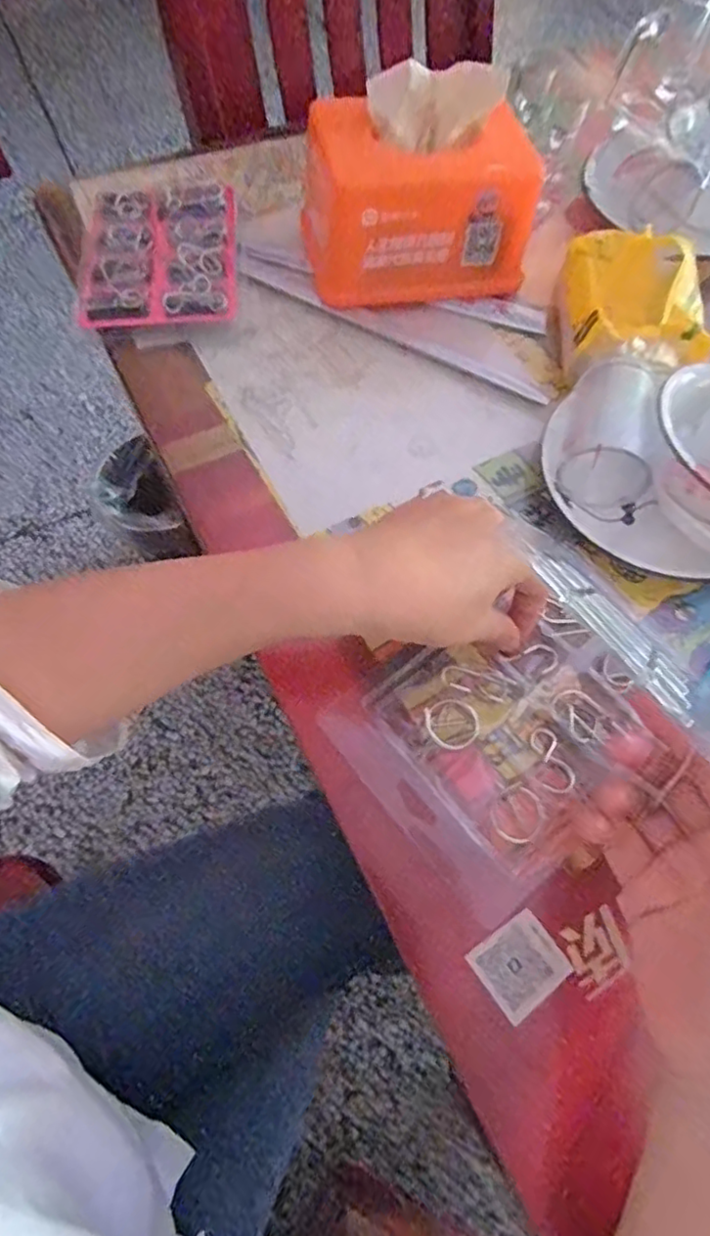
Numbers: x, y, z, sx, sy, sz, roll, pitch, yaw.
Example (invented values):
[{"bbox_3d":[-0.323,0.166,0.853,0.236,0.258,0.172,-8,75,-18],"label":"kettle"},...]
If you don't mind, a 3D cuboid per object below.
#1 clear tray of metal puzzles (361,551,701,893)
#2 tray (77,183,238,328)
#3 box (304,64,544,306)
[{"bbox_3d":[0.104,0.046,0.341,0.157,0.024,0.123,-38,72,-17],"label":"clear tray of metal puzzles"},{"bbox_3d":[-0.150,-0.282,0.474,0.114,0.014,0.141,-4,66,-4],"label":"tray"},{"bbox_3d":[0.044,-0.309,0.451,0.163,0.102,0.096,-7,66,-5],"label":"box"}]

